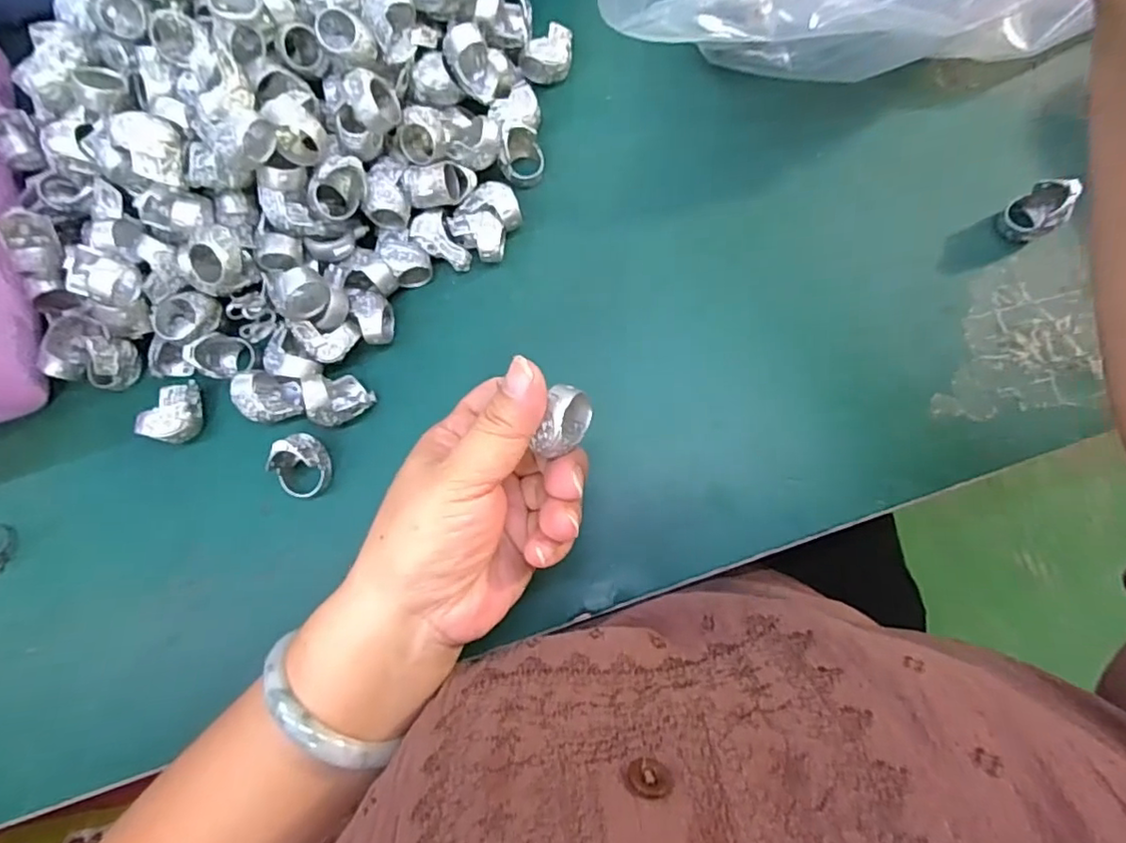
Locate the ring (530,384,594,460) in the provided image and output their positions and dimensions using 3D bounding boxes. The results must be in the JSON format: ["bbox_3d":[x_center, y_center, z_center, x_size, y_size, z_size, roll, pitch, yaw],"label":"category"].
[{"bbox_3d":[0.001,0.001,0.235,0.017,0.020,0.027,17,81,4],"label":"ring"}]

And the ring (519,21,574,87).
[{"bbox_3d":[-0.010,-0.220,0.360,0.030,0.022,0.030,0,79,1],"label":"ring"}]

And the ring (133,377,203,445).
[{"bbox_3d":[-0.208,-0.005,0.322,0.022,0.023,0.034,14,79,4],"label":"ring"}]

